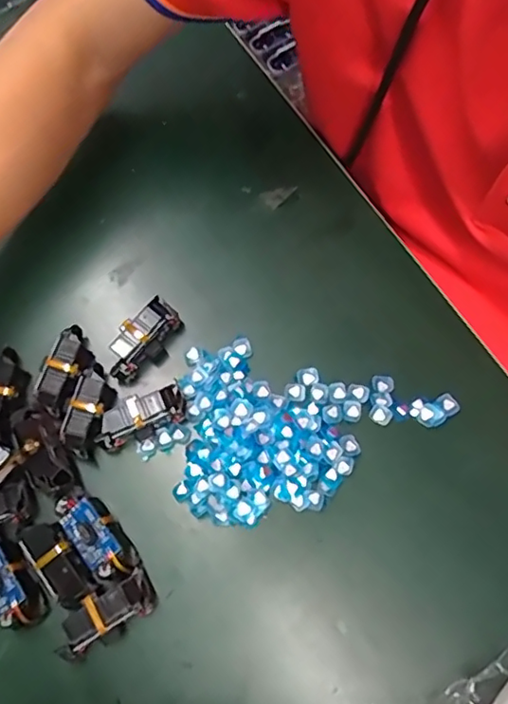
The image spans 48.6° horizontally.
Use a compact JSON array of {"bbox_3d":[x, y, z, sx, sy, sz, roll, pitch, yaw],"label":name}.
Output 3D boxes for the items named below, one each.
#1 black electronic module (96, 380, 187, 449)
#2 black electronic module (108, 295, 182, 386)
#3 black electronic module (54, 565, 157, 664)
[{"bbox_3d":[-0.065,0.037,0.326,0.051,0.019,0.025,-22,70,-6],"label":"black electronic module"},{"bbox_3d":[-0.069,-0.007,0.343,0.022,0.022,0.052,41,76,15],"label":"black electronic module"},{"bbox_3d":[-0.077,0.137,0.293,0.053,0.023,0.024,-29,71,-9],"label":"black electronic module"}]

